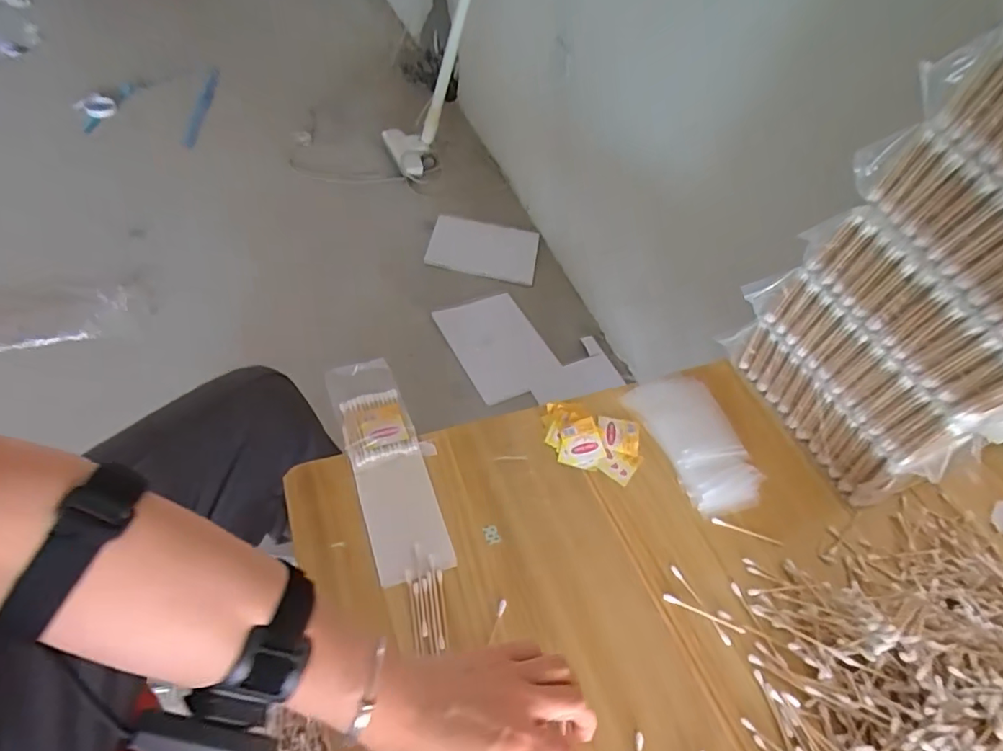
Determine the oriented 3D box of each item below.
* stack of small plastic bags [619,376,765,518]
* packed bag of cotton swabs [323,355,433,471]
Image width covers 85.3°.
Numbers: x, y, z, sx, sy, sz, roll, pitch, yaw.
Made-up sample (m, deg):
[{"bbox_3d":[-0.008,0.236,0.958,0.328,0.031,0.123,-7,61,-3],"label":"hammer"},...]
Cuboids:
[{"bbox_3d":[0.202,0.067,0.561,0.083,0.017,0.151,-22,62,-8],"label":"stack of small plastic bags"},{"bbox_3d":[-0.126,0.036,0.534,0.071,0.017,0.125,-17,57,-24],"label":"packed bag of cotton swabs"}]

